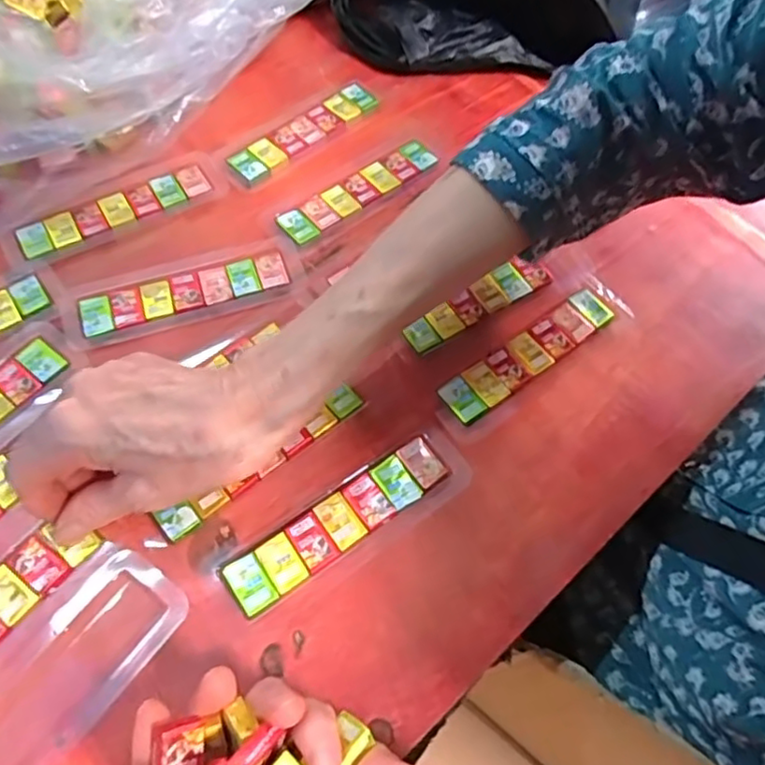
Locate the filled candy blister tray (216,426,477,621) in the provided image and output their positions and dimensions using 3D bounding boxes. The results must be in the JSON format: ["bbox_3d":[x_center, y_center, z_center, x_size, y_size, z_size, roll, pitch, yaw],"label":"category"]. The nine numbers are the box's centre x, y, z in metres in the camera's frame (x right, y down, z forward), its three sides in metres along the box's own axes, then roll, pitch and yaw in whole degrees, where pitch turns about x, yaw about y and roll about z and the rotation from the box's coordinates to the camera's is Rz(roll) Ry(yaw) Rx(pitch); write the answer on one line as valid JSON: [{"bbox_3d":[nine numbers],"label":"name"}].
[{"bbox_3d":[-0.017,0.066,0.311,0.131,0.008,0.037,-28,68,-16],"label":"filled candy blister tray"}]

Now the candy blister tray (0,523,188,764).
[{"bbox_3d":[-0.161,0.123,0.275,0.082,0.007,0.131,40,68,16],"label":"candy blister tray"}]

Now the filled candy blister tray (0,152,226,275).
[{"bbox_3d":[-0.167,-0.109,0.395,0.136,0.005,0.041,-29,68,-17],"label":"filled candy blister tray"}]

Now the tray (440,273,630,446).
[{"bbox_3d":[0.086,-0.015,0.358,0.136,0.007,0.034,-34,70,-18],"label":"tray"}]

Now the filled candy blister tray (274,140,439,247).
[{"bbox_3d":[-0.015,-0.127,0.413,0.118,0.005,0.028,-36,71,-19],"label":"filled candy blister tray"}]

